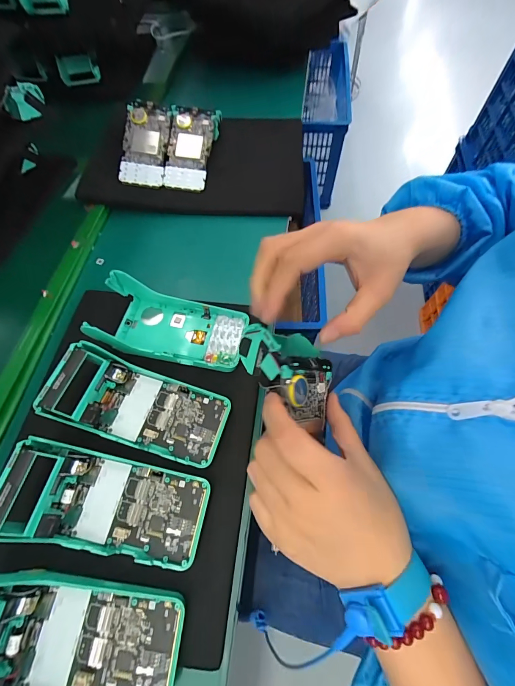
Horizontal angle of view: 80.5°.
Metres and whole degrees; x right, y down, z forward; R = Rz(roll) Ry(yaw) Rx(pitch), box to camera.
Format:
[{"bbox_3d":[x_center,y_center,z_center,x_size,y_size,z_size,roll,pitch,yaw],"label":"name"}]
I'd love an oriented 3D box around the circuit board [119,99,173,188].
[{"bbox_3d":[-0.178,-0.318,0.484,0.065,0.008,0.136,6,85,-9],"label":"circuit board"}]

